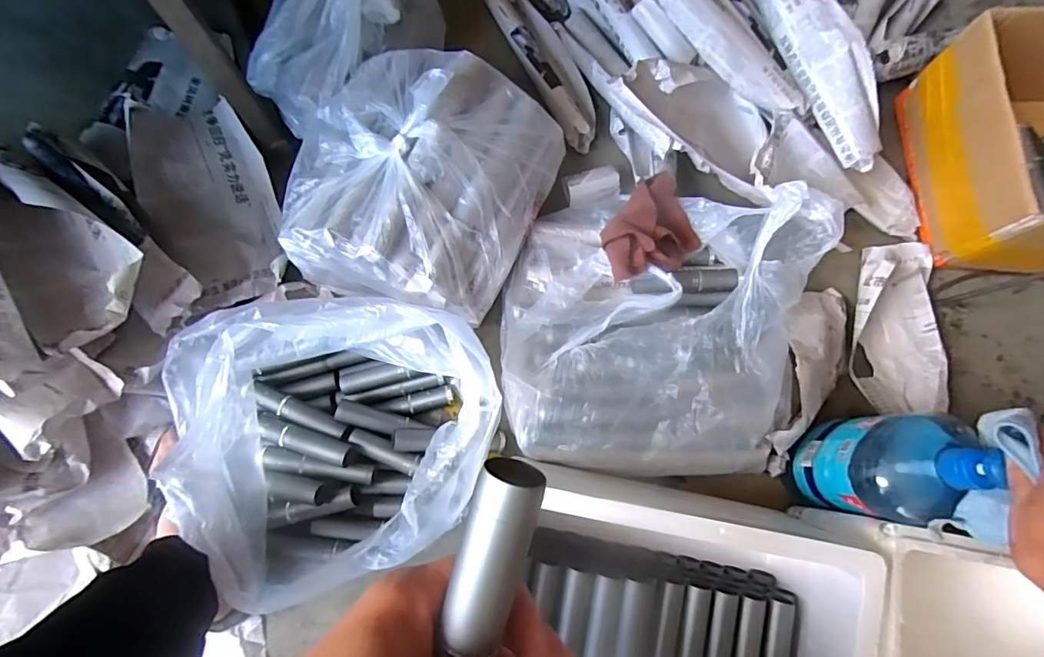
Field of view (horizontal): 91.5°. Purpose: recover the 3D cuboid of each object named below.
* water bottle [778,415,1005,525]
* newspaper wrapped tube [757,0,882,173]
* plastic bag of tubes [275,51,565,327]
[{"bbox_3d":[0.363,0.134,0.501,0.087,0.207,0.104,10,78,1],"label":"water bottle"},{"bbox_3d":[0.376,-0.326,0.641,0.069,0.076,0.273,-25,79,-6],"label":"newspaper wrapped tube"},{"bbox_3d":[-0.120,-0.180,0.605,0.277,0.090,0.304,23,78,4],"label":"plastic bag of tubes"}]

